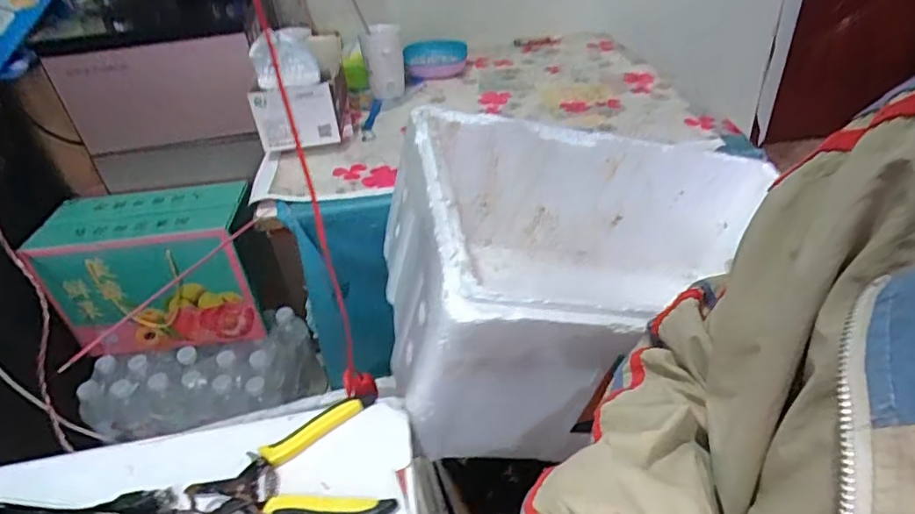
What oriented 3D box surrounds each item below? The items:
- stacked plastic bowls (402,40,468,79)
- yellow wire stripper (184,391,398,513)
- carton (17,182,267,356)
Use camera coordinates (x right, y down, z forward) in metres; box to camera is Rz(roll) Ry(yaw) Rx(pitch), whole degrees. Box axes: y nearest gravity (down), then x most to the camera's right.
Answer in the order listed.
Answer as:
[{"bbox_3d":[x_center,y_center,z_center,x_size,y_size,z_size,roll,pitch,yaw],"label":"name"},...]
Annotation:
[{"bbox_3d":[-0.044,-0.409,1.145,0.129,0.049,0.130,-4,37,1],"label":"stacked plastic bowls"},{"bbox_3d":[-0.135,0.169,0.460,0.157,0.014,0.113,-7,37,-3],"label":"yellow wire stripper"},{"bbox_3d":[-0.508,0.023,0.988,0.320,0.234,0.162,-5,37,-1],"label":"carton"}]

